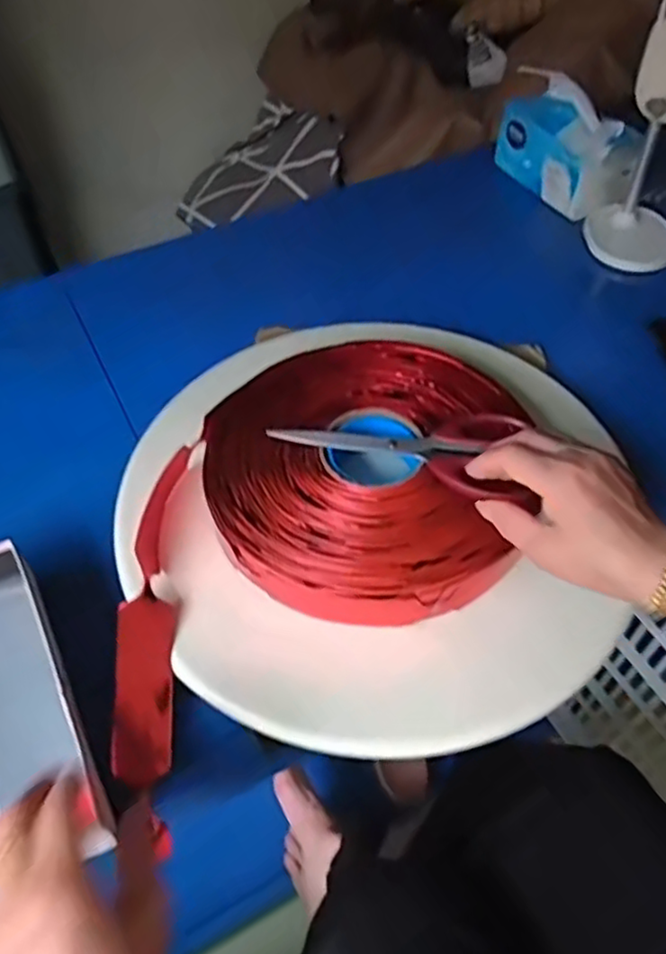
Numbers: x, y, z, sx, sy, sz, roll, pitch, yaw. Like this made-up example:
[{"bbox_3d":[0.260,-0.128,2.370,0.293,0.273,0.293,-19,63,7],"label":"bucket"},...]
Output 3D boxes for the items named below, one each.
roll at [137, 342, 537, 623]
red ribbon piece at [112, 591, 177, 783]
[{"bbox_3d":[0.012,-0.009,0.542,0.281,0.051,0.257,10,52,9],"label":"roll"},{"bbox_3d":[-0.126,0.139,0.454,0.039,0.009,0.117,10,59,-27],"label":"red ribbon piece"}]

